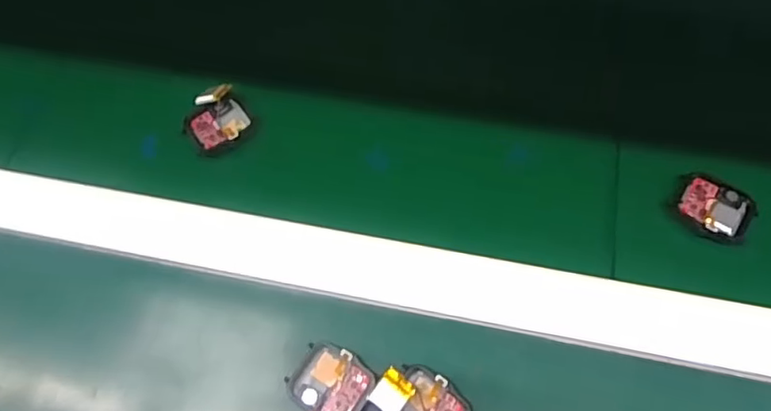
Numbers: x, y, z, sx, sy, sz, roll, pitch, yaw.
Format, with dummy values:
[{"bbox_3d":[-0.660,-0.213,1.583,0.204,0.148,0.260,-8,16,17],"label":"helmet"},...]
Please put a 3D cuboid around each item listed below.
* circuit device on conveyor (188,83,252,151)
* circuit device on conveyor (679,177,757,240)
[{"bbox_3d":[-0.115,-0.060,0.394,0.040,0.014,0.040,-31,68,-11],"label":"circuit device on conveyor"},{"bbox_3d":[0.207,0.004,0.360,0.042,0.011,0.034,22,69,13],"label":"circuit device on conveyor"}]

